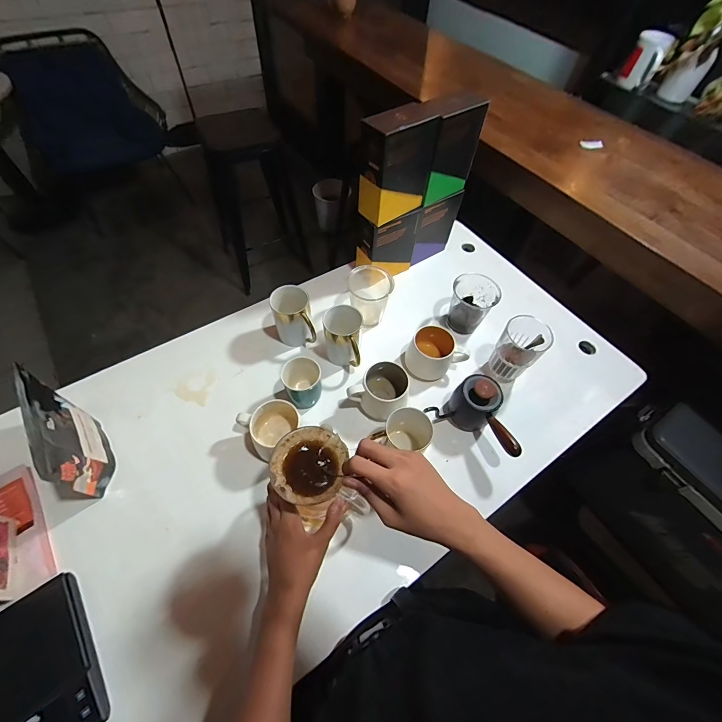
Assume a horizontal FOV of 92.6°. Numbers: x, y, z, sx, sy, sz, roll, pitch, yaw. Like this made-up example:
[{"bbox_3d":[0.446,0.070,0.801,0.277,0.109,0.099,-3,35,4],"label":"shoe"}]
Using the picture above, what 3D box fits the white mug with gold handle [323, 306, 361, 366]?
[{"bbox_3d":[-0.034,-0.037,0.644,0.067,0.108,0.076,4,58,0],"label":"white mug with gold handle"}]

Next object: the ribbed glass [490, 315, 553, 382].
[{"bbox_3d":[0.286,-0.020,0.630,0.076,0.113,0.075,30,61,15],"label":"ribbed glass"}]

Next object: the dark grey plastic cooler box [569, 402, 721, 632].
[{"bbox_3d":[0.798,0.372,0.792,0.166,0.327,0.462,-26,62,-18],"label":"dark grey plastic cooler box"}]

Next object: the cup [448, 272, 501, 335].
[{"bbox_3d":[0.226,-0.118,0.713,0.089,0.099,0.073,30,61,15],"label":"cup"}]

